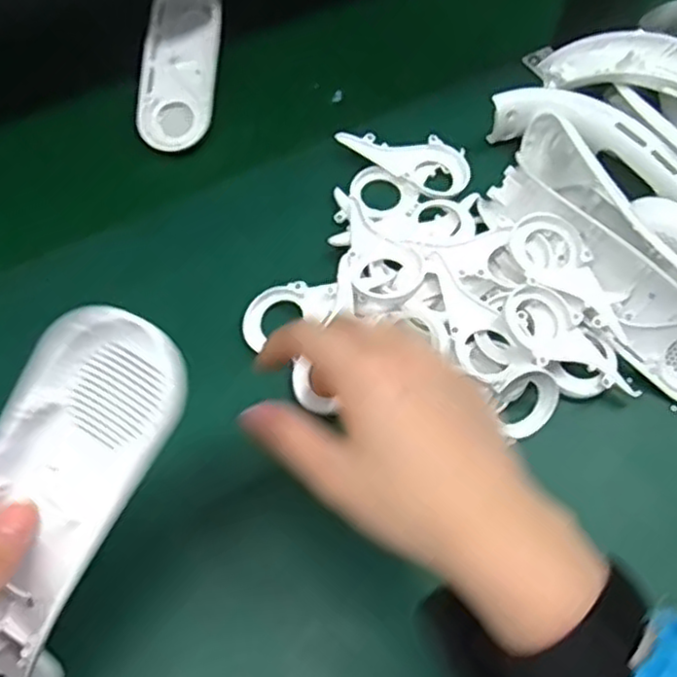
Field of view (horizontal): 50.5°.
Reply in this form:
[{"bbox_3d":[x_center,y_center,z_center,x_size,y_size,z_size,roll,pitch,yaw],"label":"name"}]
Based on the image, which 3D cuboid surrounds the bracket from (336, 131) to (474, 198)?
[{"bbox_3d":[0.049,-0.131,0.509,0.092,0.014,0.042,30,63,13],"label":"bracket"}]

